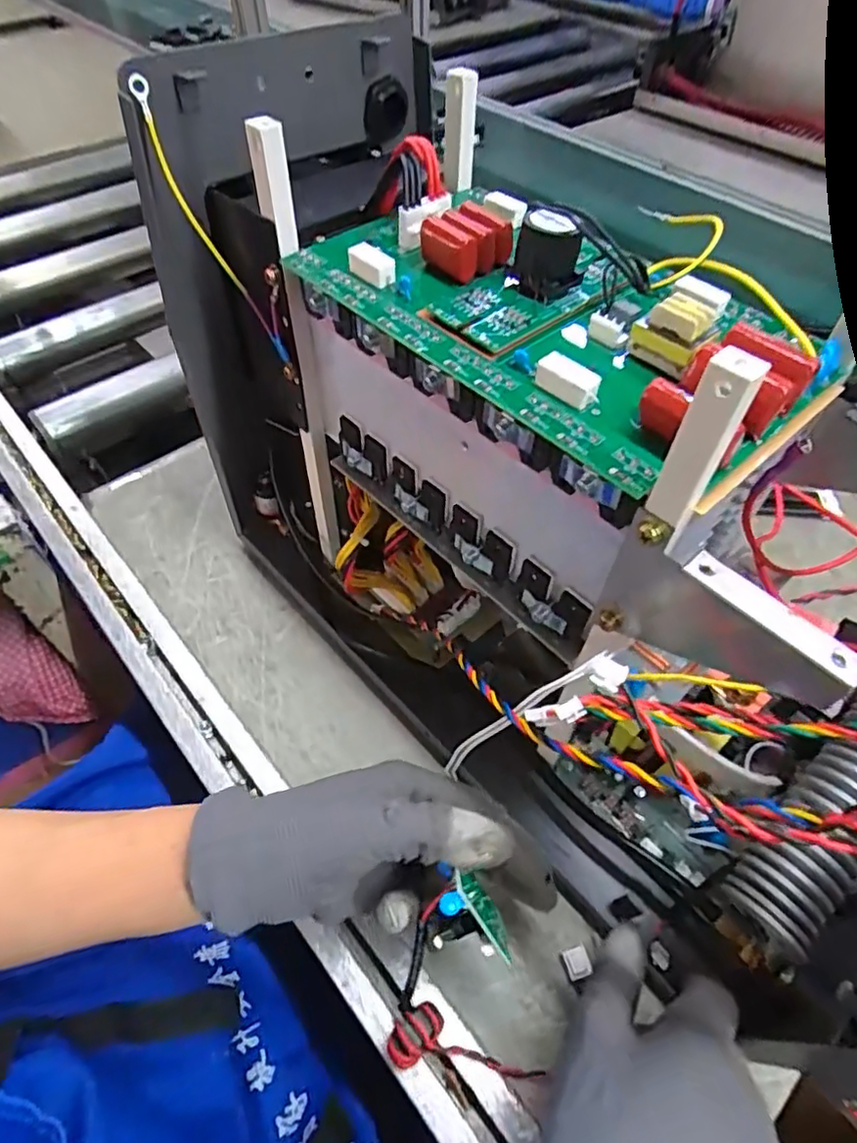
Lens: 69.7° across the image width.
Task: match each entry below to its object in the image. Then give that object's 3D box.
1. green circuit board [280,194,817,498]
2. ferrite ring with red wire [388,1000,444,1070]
[{"bbox_3d":[0.037,-0.110,0.246,0.084,0.035,0.208,-36,60,-24],"label":"green circuit board"},{"bbox_3d":[-0.007,0.228,0.302,0.029,0.029,0.018,-24,56,-18],"label":"ferrite ring with red wire"}]

